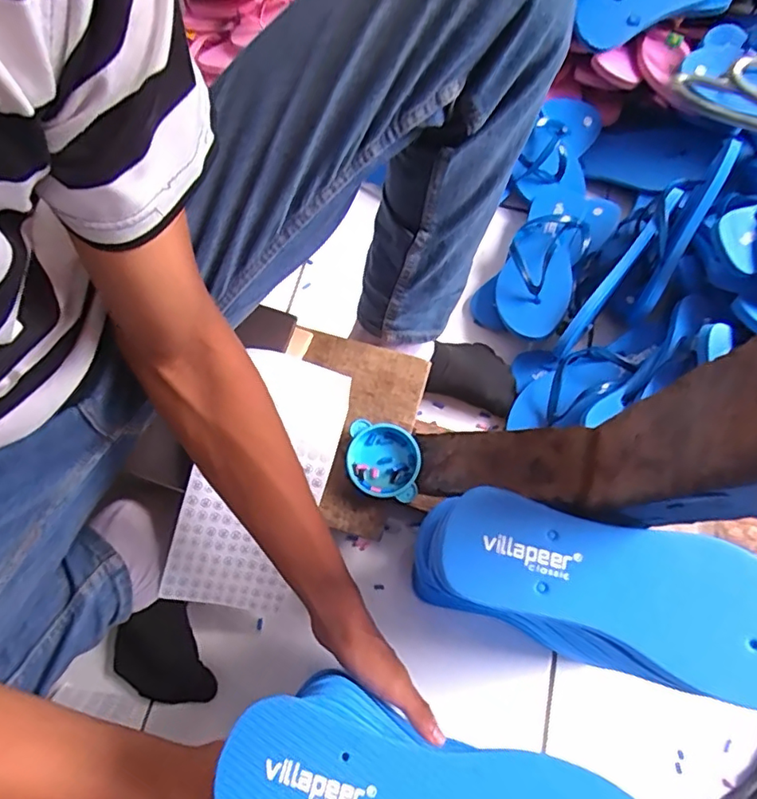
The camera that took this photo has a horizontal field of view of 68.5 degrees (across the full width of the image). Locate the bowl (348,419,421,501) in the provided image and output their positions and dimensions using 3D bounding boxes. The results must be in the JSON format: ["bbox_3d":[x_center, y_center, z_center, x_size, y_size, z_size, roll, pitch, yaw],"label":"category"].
[{"bbox_3d":[0.005,0.062,0.561,0.072,0.023,0.073,0,67,-1],"label":"bowl"}]

